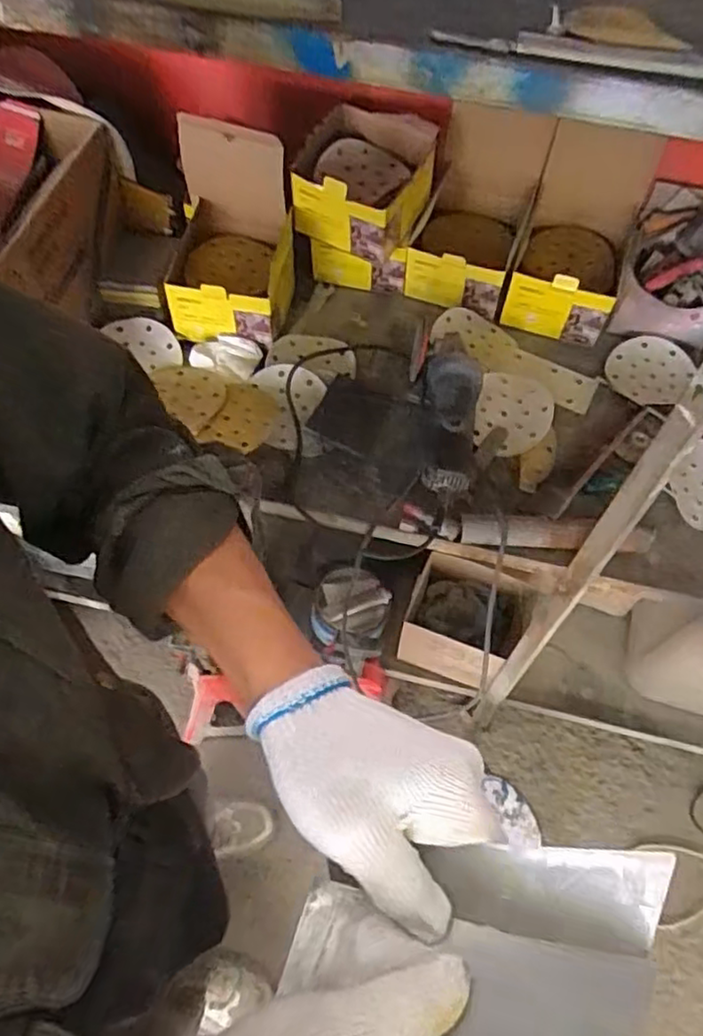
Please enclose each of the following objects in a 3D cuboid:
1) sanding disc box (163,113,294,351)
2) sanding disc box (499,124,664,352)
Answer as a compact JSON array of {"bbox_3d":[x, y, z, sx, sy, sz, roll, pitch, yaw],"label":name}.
[{"bbox_3d":[-0.192,-0.419,1.003,0.179,0.269,0.186,6,60,1],"label":"sanding disc box"},{"bbox_3d":[0.343,-0.442,1.006,0.176,0.293,0.185,19,61,8],"label":"sanding disc box"}]

